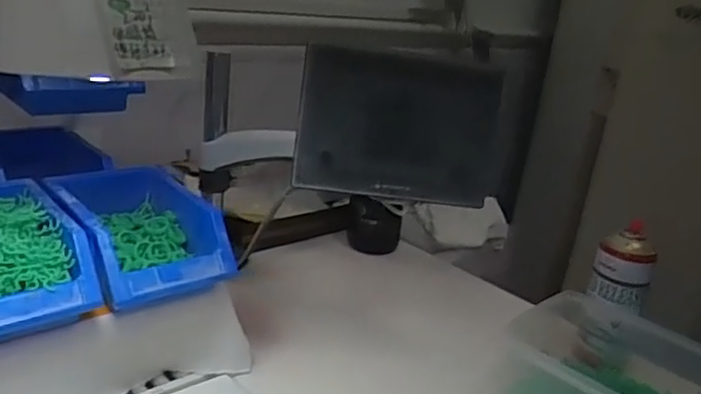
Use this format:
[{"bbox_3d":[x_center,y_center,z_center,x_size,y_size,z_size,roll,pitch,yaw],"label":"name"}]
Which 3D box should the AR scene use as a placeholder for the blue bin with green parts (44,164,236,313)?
[{"bbox_3d":[-0.214,0.032,0.634,0.126,0.067,0.182,-10,25,-39],"label":"blue bin with green parts"}]

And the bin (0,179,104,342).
[{"bbox_3d":[-0.311,0.052,0.550,0.125,0.073,0.175,-12,26,-41],"label":"bin"}]

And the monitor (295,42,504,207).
[{"bbox_3d":[0.053,-0.073,0.639,0.204,0.147,0.018,6,2,-12],"label":"monitor"}]

